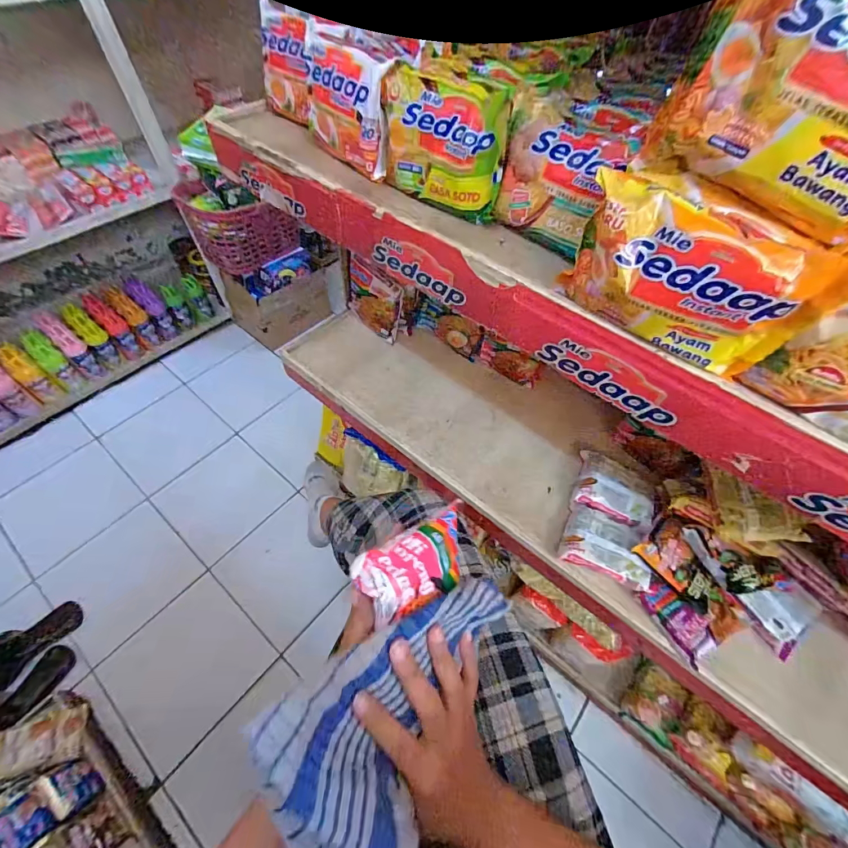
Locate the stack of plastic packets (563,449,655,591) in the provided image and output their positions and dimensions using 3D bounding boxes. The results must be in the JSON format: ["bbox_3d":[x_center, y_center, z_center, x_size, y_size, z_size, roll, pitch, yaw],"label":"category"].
[{"bbox_3d":[0.277,0.180,0.609,0.120,0.028,0.093,21,57,11],"label":"stack of plastic packets"}]

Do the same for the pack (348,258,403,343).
[{"bbox_3d":[-0.103,-0.253,0.828,0.036,0.133,0.130,-38,65,-25],"label":"pack"}]

